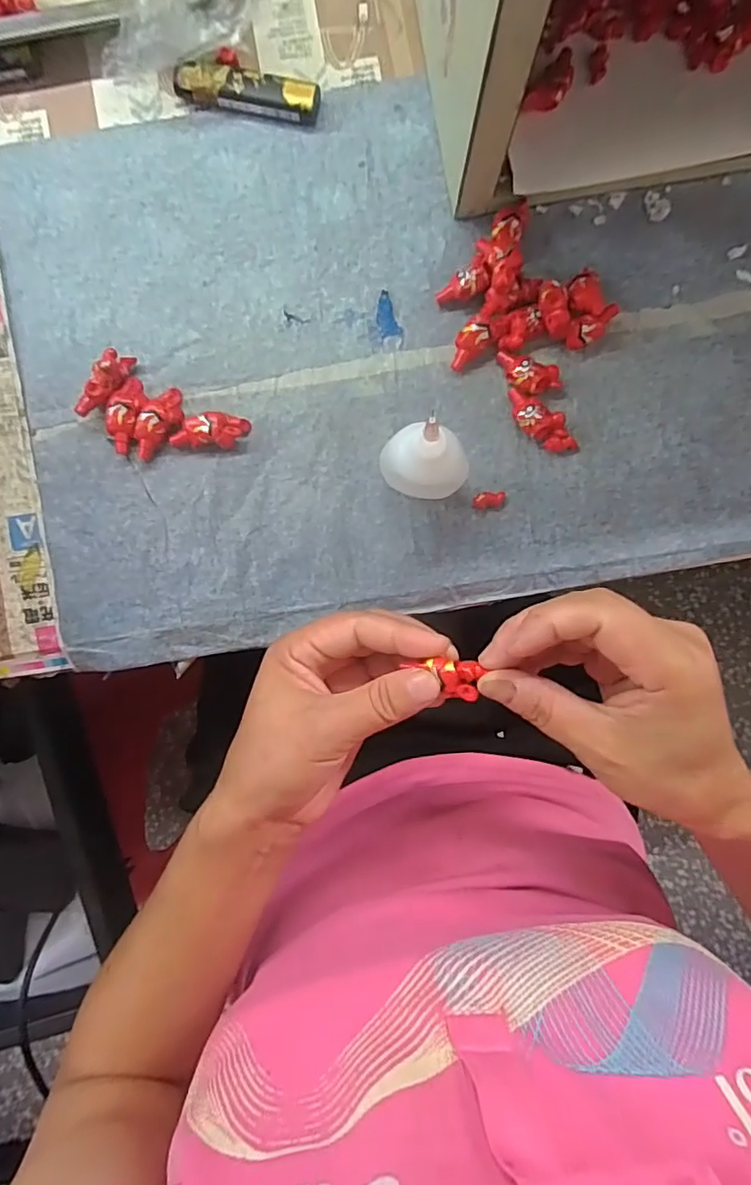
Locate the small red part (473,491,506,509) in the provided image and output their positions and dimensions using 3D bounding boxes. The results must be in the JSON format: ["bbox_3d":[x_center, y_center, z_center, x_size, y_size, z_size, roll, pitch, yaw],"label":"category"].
[{"bbox_3d":[0.064,-0.052,0.321,0.018,0.006,0.009,-4,90,-1],"label":"small red part"}]

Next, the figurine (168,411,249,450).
[{"bbox_3d":[-0.092,-0.090,0.315,0.041,0.015,0.019,4,90,-1],"label":"figurine"}]

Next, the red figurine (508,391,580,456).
[{"bbox_3d":[0.094,-0.094,0.318,0.048,0.013,0.019,30,90,-1],"label":"red figurine"}]

